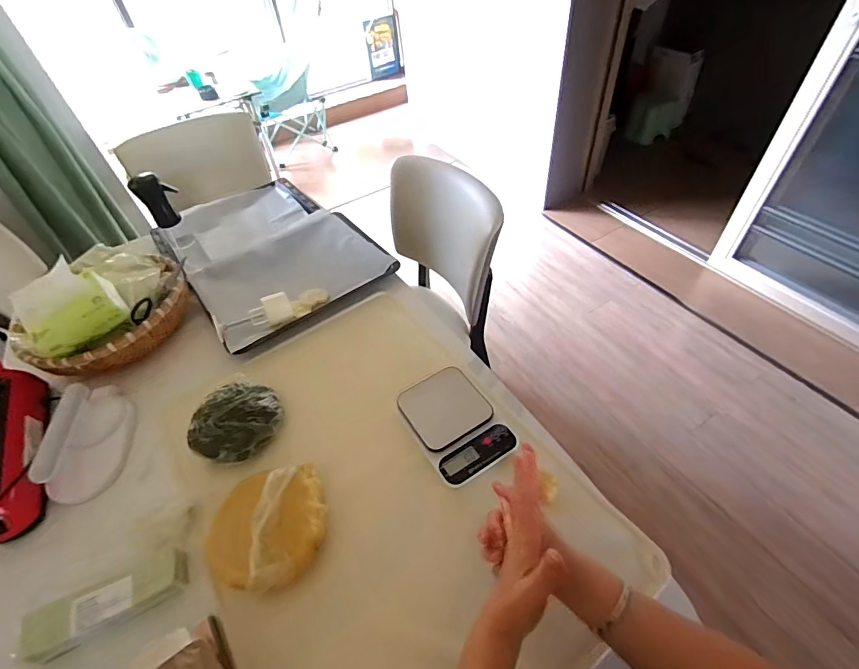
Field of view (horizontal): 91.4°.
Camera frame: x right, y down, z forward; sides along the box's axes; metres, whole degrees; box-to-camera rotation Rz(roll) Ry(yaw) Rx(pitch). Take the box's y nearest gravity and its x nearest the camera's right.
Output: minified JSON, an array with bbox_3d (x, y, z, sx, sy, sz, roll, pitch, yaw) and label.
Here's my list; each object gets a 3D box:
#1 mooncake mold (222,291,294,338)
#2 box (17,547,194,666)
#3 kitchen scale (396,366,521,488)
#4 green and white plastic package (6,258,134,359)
[{"bbox_3d":[-0.321,-0.049,0.845,0.082,0.041,0.044,-25,52,-15],"label":"mooncake mold"},{"bbox_3d":[-0.405,0.340,0.529,0.179,0.042,0.060,-24,51,-14],"label":"box"},{"bbox_3d":[0.039,0.136,0.657,0.128,0.022,0.177,-27,52,-17],"label":"kitchen scale"},{"bbox_3d":[-0.629,-0.045,0.738,0.139,0.132,0.085,-36,13,-16],"label":"green and white plastic package"}]

